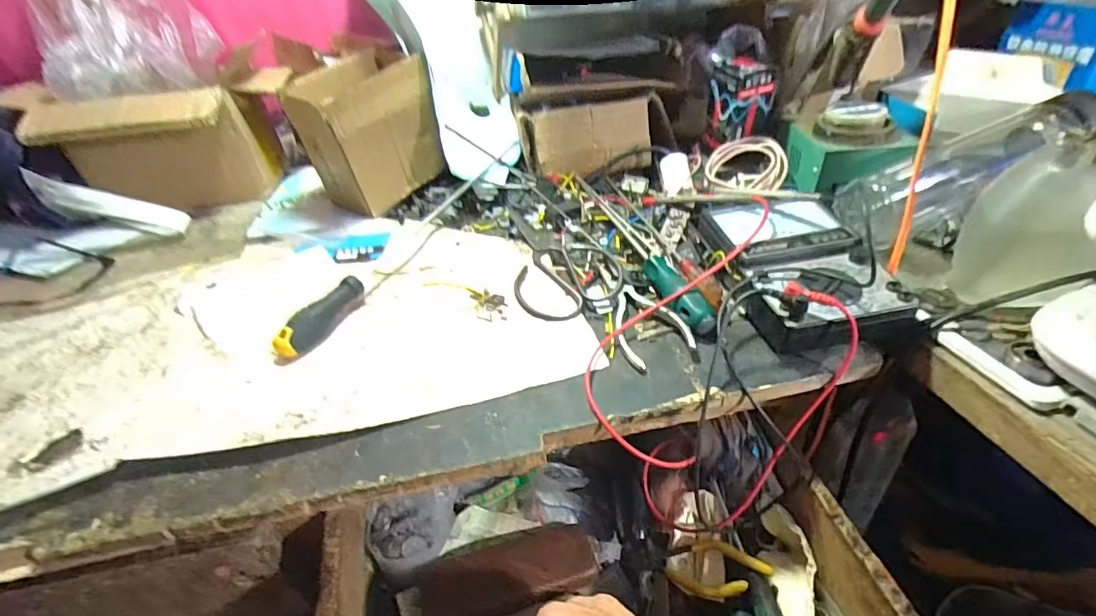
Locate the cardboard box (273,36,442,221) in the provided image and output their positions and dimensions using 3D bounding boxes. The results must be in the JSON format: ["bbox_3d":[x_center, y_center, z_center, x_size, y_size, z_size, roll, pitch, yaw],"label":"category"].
[{"bbox_3d":[-0.222,-0.214,0.631,0.100,0.151,0.150,27,47,34],"label":"cardboard box"}]

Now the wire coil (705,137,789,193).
[{"bbox_3d":[0.225,-0.161,0.578,0.083,0.023,0.074,11,66,24],"label":"wire coil"}]

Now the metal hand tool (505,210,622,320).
[{"bbox_3d":[0.010,-0.054,0.530,0.098,0.020,0.186,-10,38,-8],"label":"metal hand tool"}]

